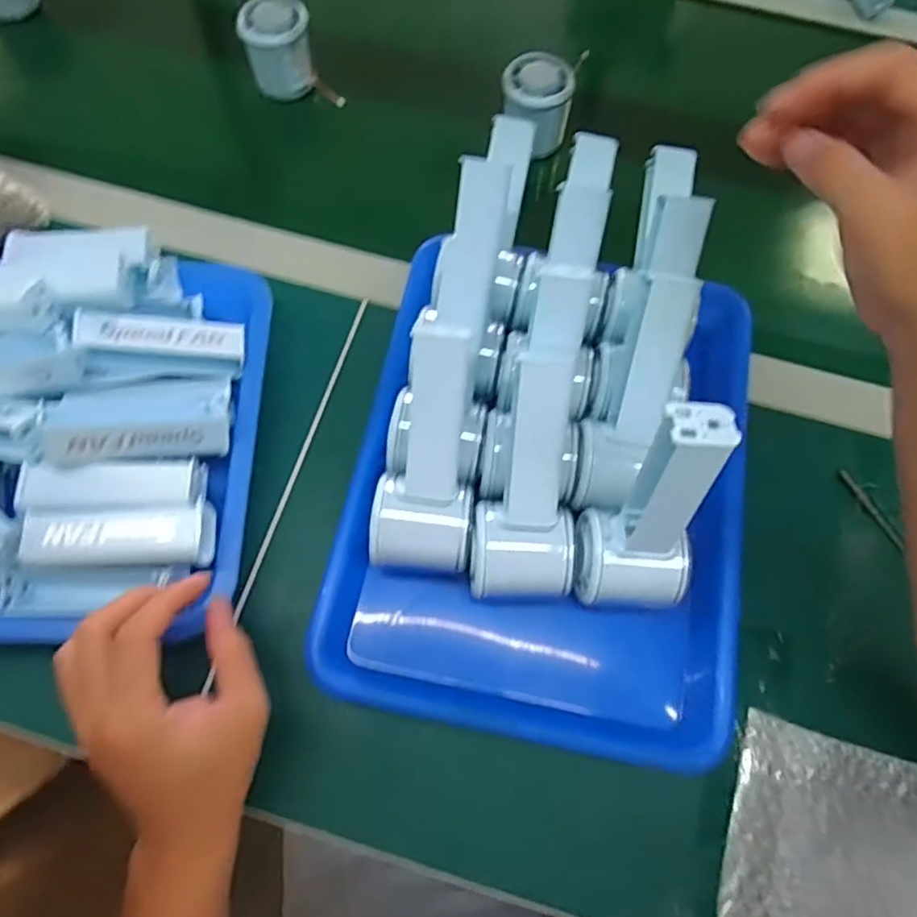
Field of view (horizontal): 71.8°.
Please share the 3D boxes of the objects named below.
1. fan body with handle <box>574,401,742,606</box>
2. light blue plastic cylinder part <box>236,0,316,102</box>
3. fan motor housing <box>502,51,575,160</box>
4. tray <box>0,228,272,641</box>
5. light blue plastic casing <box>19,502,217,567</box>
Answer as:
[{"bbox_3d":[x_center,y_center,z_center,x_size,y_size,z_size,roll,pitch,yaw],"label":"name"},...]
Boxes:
[{"bbox_3d":[0.104,0.028,0.342,0.060,0.133,0.086,0,68,-2],"label":"fan body with handle"},{"bbox_3d":[-0.156,-0.357,0.550,0.057,0.057,0.056,-10,69,-6],"label":"light blue plastic cylinder part"},{"bbox_3d":[0.065,-0.298,0.536,0.057,0.058,0.054,5,68,0],"label":"fan motor housing"},{"bbox_3d":[-0.291,-0.034,0.403,0.318,0.086,0.285,1,68,-1],"label":"tray"},{"bbox_3d":[-0.200,0.046,0.376,0.100,0.023,0.034,-3,68,-3],"label":"light blue plastic casing"}]

